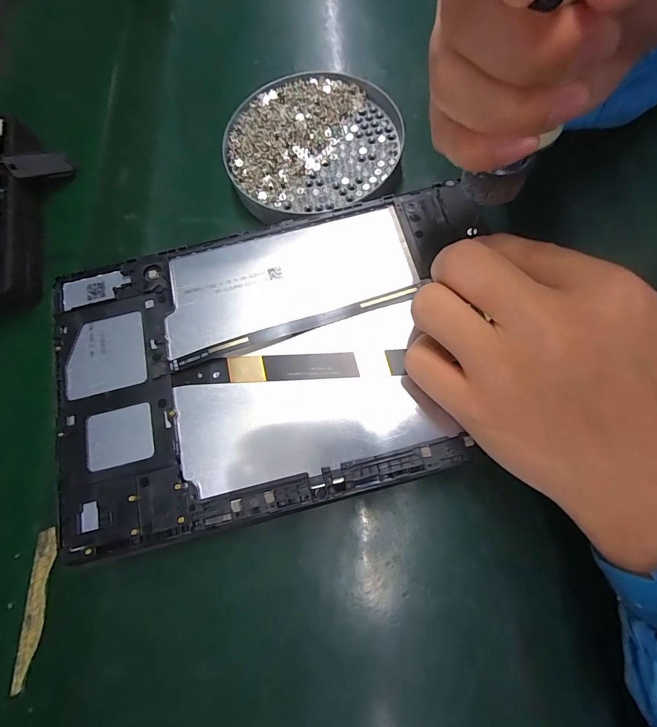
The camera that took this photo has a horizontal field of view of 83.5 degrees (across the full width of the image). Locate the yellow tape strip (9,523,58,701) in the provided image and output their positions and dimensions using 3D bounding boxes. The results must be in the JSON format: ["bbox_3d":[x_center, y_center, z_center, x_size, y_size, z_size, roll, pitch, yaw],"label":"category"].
[{"bbox_3d":[-0.144,0.119,0.181,0.013,0.004,0.068,-5,71,10],"label":"yellow tape strip"}]

